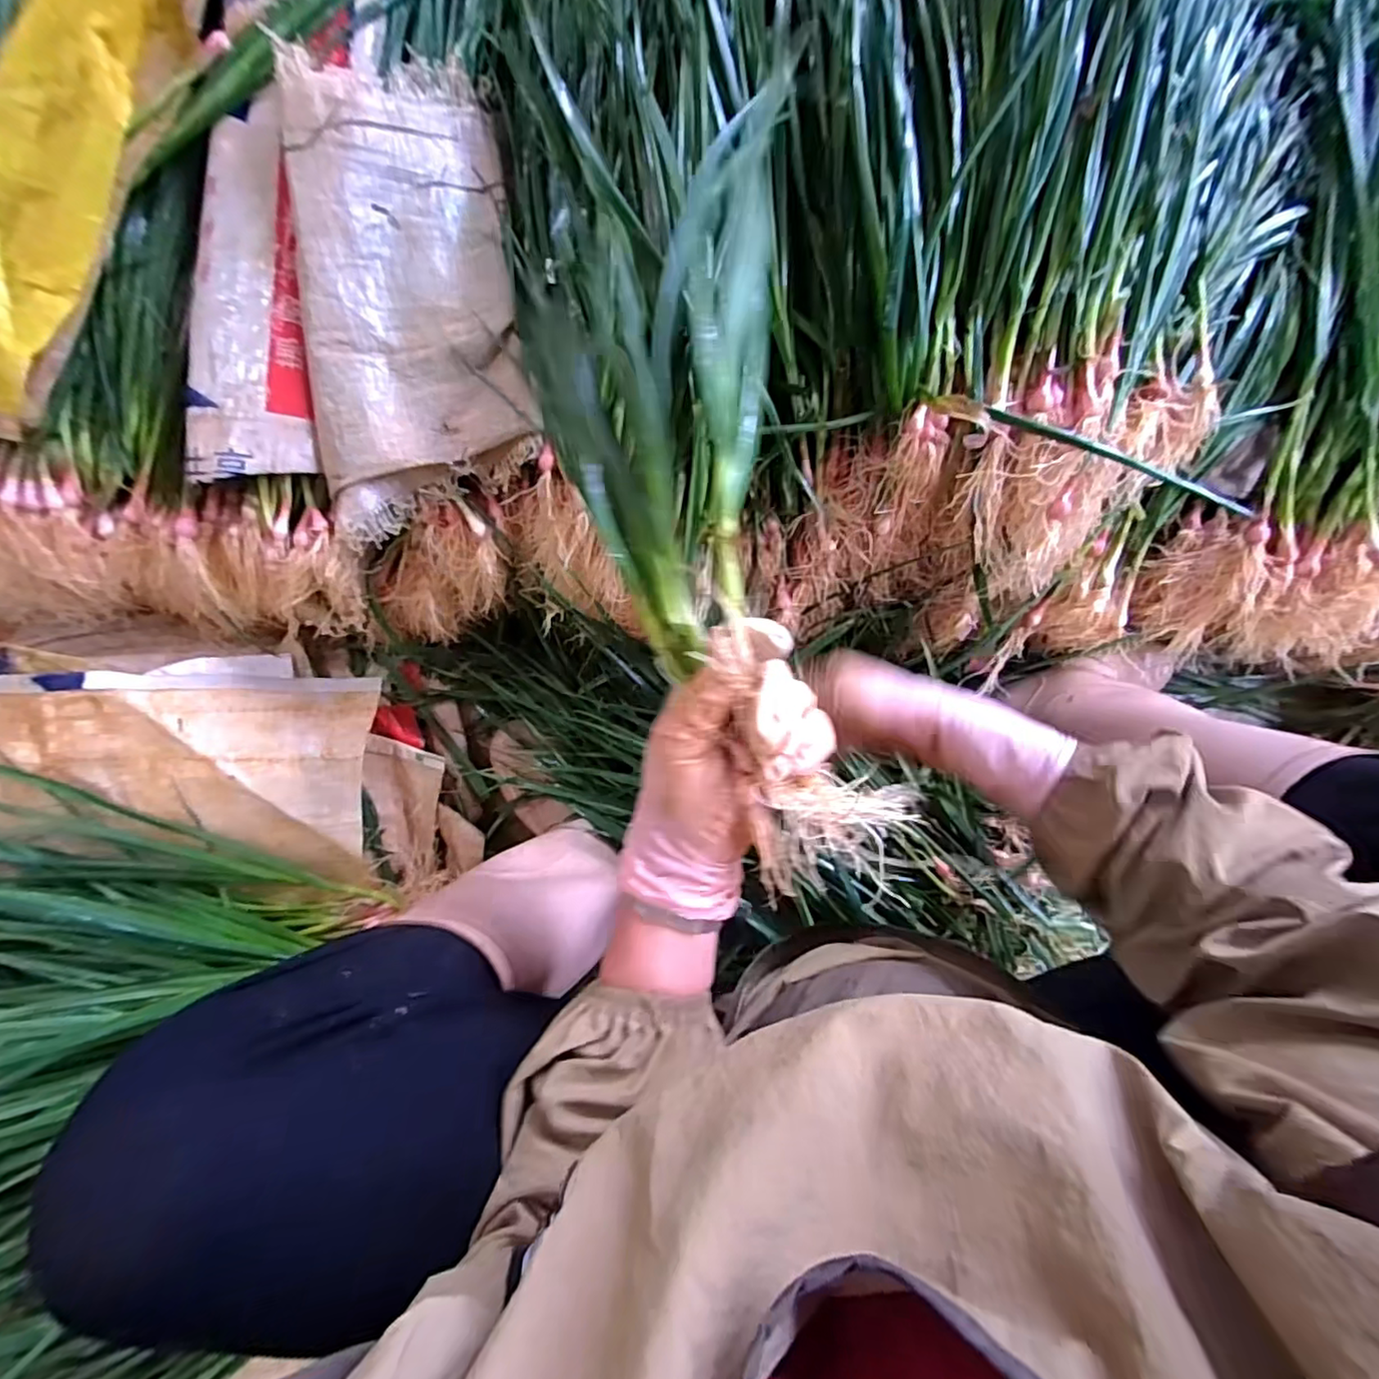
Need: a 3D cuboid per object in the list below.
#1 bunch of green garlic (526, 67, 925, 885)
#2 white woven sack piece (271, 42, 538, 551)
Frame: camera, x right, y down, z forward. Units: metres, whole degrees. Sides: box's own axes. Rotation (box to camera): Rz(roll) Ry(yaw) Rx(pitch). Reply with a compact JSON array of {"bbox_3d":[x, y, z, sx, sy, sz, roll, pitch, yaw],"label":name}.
[{"bbox_3d":[0.012,-0.098,0.347,0.151,0.078,0.407,-13,82,-4],"label":"bunch of green garlic"},{"bbox_3d":[-0.233,-0.321,0.502,0.182,0.064,0.367,-9,91,-4],"label":"white woven sack piece"}]

